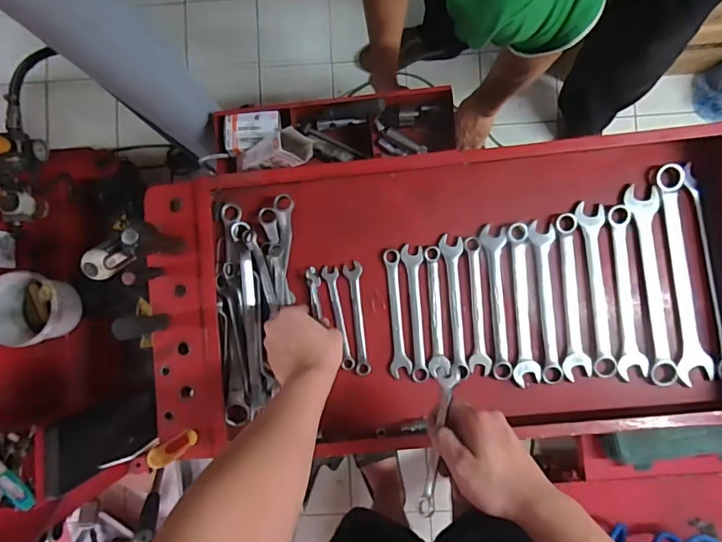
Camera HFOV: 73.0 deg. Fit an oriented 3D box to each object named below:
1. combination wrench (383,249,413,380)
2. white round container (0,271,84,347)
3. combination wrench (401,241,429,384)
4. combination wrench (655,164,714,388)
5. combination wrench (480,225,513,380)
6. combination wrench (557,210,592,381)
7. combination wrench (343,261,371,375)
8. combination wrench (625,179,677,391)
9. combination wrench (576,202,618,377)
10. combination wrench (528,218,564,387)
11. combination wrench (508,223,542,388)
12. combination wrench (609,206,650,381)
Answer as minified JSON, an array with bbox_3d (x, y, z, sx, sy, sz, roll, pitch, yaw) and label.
[{"bbox_3d":[0.047,0.055,0.636,0.025,0.004,0.164,-5,86,2],"label":"combination wrench"},{"bbox_3d":[-0.573,0.066,0.851,0.117,0.105,0.119,0,86,3],"label":"white round container"},{"bbox_3d":[0.073,0.055,0.634,0.025,0.004,0.175,-5,86,2],"label":"combination wrench"},{"bbox_3d":[0.406,0.002,0.617,0.040,0.012,0.272,-6,86,2],"label":"combination wrench"},{"bbox_3d":[0.179,0.040,0.634,0.031,0.005,0.195,-4,86,2],"label":"combination wrench"},{"bbox_3d":[0.274,0.032,0.631,0.034,0.012,0.209,-2,86,3],"label":"combination wrench"},{"bbox_3d":[-0.005,0.062,0.634,0.023,0.006,0.144,-5,86,2],"label":"combination wrench"},{"bbox_3d":[0.366,0.017,0.618,0.040,0.010,0.247,-4,86,3],"label":"combination wrench"},{"bbox_3d":[0.306,0.023,0.629,0.033,0.008,0.221,-5,86,2],"label":"combination wrench"},{"bbox_3d":[0.243,0.040,0.634,0.031,0.008,0.203,-5,86,2],"label":"combination wrench"},{"bbox_3d":[0.207,0.042,0.631,0.032,0.009,0.203,-5,86,2],"label":"combination wrench"},{"bbox_3d":[0.336,0.026,0.620,0.034,0.009,0.215,-5,86,2],"label":"combination wrench"}]

